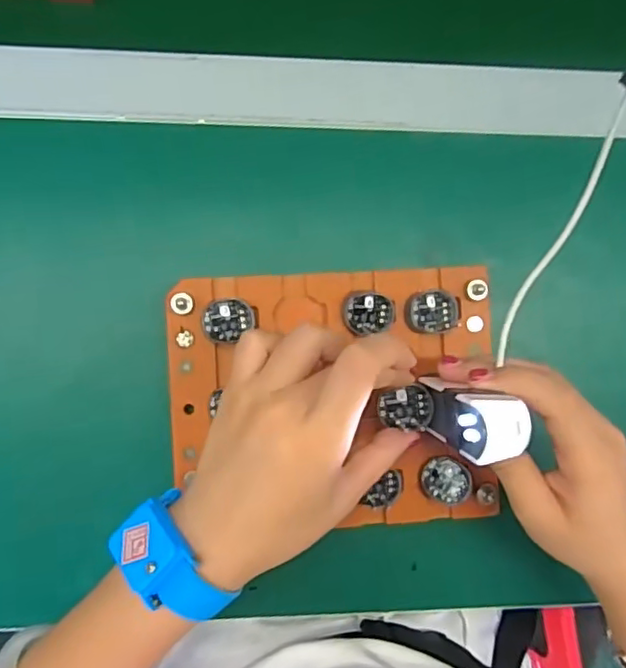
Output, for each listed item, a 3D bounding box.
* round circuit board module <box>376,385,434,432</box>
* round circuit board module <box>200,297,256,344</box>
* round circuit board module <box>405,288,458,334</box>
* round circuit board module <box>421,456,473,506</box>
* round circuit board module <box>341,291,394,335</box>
[{"bbox_3d":[0.048,0.037,0.313,0.029,0.007,0.022,10,89,-2],"label":"round circuit board module"},{"bbox_3d":[-0.049,-0.008,0.346,0.027,0.010,0.026,0,90,-5],"label":"round circuit board module"},{"bbox_3d":[0.069,-0.014,0.356,0.030,0.010,0.025,-7,91,-5],"label":"round circuit board module"},{"bbox_3d":[0.079,0.087,0.359,0.027,0.007,0.028,0,90,-5],"label":"round circuit board module"},{"bbox_3d":[0.032,-0.013,0.352,0.029,0.010,0.024,-8,91,-5],"label":"round circuit board module"}]

